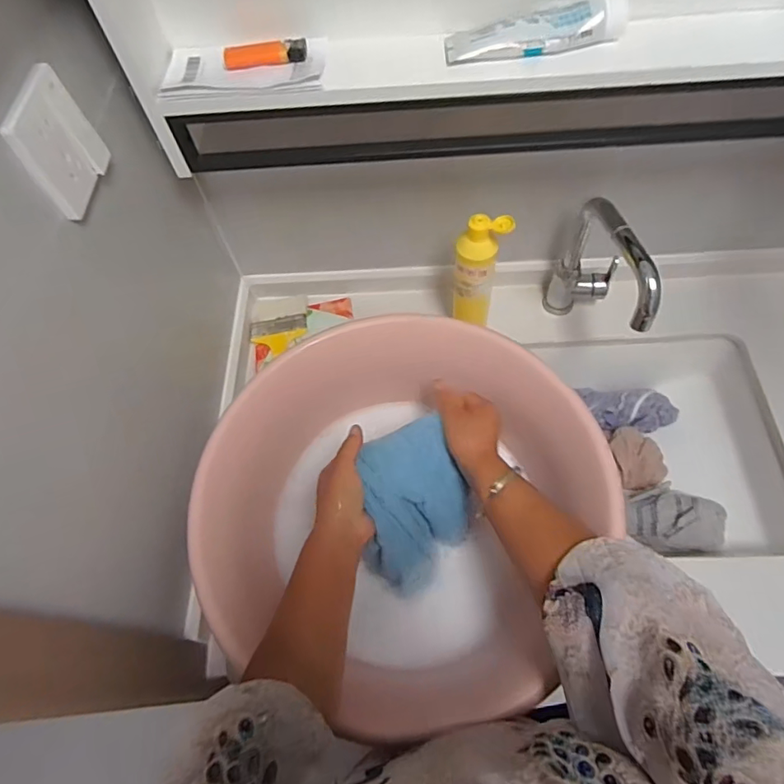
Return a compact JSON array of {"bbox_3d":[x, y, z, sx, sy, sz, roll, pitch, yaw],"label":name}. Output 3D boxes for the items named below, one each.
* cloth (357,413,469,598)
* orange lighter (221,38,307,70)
[{"bbox_3d":[0.022,0.127,0.585,0.122,0.125,0.150,-19,63,-6],"label":"cloth"},{"bbox_3d":[-0.126,-0.336,0.518,0.082,0.013,0.031,-8,62,0],"label":"orange lighter"}]

